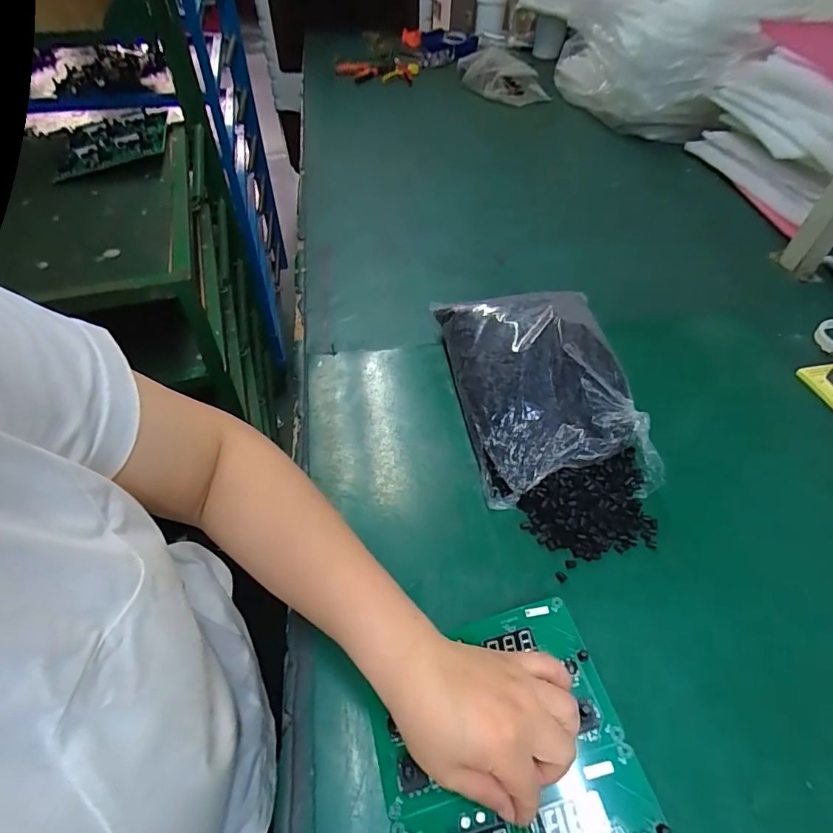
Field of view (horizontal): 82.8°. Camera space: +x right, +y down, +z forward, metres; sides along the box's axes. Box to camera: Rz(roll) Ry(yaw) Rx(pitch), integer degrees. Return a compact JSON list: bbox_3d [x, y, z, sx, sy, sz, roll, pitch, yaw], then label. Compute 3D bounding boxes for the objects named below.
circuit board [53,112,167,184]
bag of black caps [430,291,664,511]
[{"bbox_3d":[-0.477,-0.435,0.742,0.159,0.020,0.150,-17,56,-1],"label":"circuit board"},{"bbox_3d":[0.137,-0.044,0.538,0.181,0.076,0.284,-5,49,-6],"label":"bag of black caps"}]

